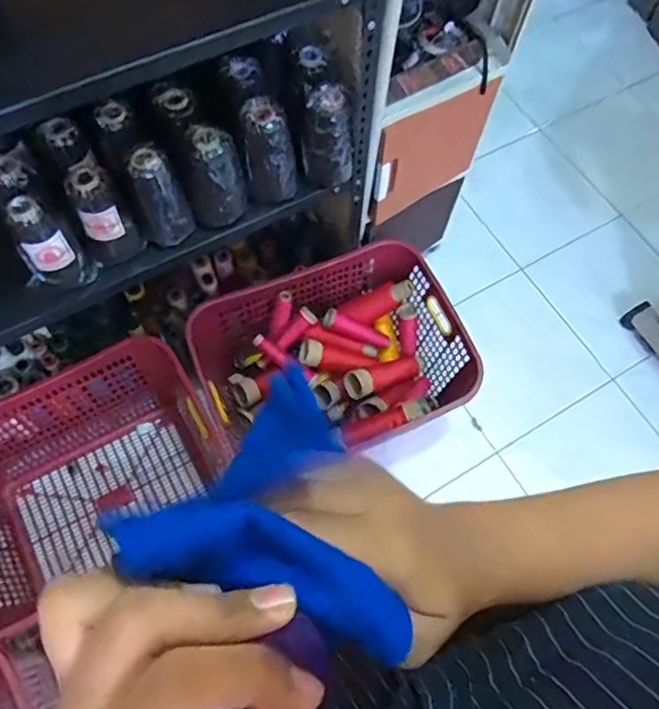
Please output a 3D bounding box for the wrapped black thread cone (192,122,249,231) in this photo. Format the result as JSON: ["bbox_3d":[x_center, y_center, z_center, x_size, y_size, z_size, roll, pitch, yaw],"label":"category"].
[{"bbox_3d":[-0.191,-0.306,0.954,0.088,0.164,0.093,-9,68,-7],"label":"wrapped black thread cone"}]

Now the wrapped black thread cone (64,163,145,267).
[{"bbox_3d":[-0.370,-0.234,0.917,0.084,0.158,0.095,-28,71,-14],"label":"wrapped black thread cone"}]

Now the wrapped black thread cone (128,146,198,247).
[{"bbox_3d":[-0.277,-0.262,0.935,0.081,0.158,0.084,-19,69,-11],"label":"wrapped black thread cone"}]

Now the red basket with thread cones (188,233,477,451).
[{"bbox_3d":[-0.001,0.024,1.308,0.551,0.225,0.433,-24,70,-12],"label":"red basket with thread cones"}]

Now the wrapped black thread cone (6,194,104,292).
[{"bbox_3d":[-0.440,-0.165,0.889,0.075,0.163,0.088,30,69,10],"label":"wrapped black thread cone"}]

